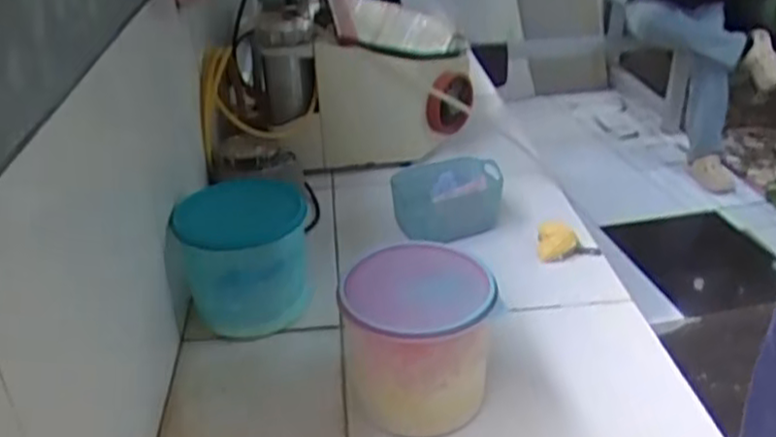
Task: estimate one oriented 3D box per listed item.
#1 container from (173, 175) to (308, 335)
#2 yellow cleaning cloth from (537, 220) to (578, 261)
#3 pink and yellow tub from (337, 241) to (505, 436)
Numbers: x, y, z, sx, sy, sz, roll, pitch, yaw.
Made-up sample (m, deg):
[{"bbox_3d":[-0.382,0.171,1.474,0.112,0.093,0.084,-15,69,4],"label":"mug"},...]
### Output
[{"bbox_3d":[-0.198,0.047,0.980,0.173,0.176,0.160,-9,31,-10],"label":"container"},{"bbox_3d":[0.253,0.034,1.079,0.061,0.040,0.072,4,31,11],"label":"yellow cleaning cloth"},{"bbox_3d":[0.035,0.134,0.803,0.154,0.165,0.149,-2,30,1],"label":"pink and yellow tub"}]

